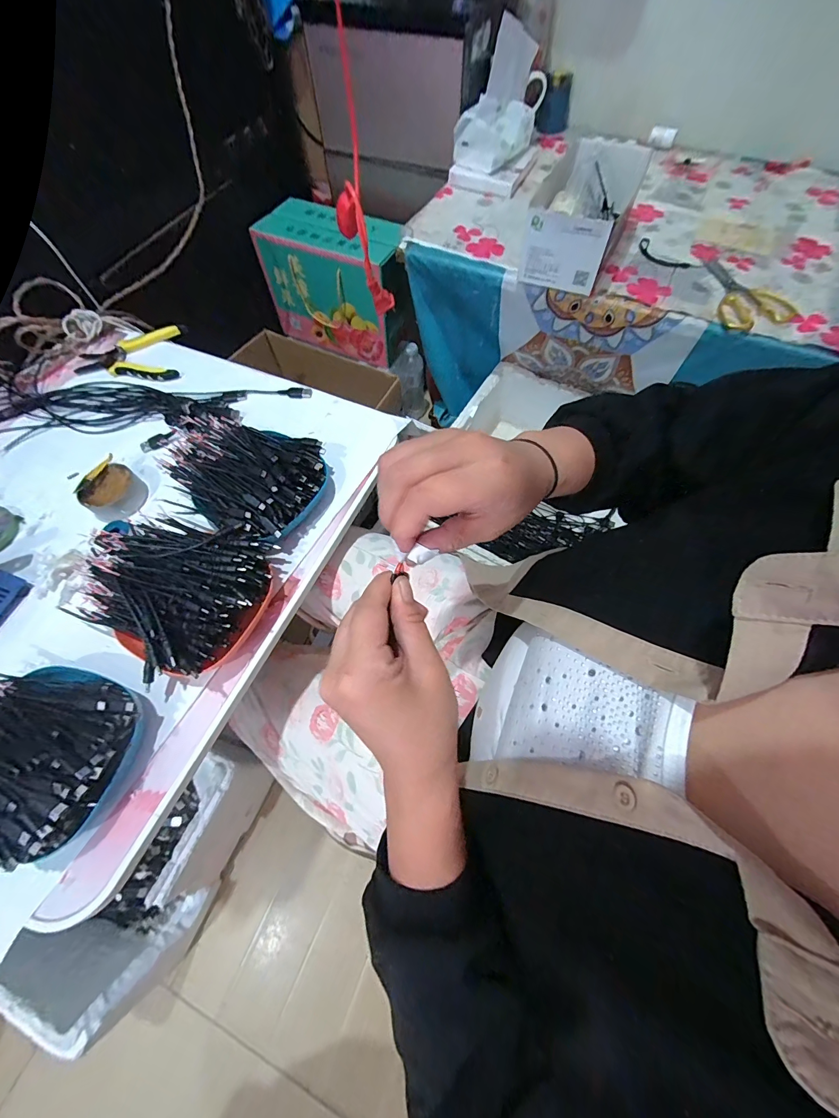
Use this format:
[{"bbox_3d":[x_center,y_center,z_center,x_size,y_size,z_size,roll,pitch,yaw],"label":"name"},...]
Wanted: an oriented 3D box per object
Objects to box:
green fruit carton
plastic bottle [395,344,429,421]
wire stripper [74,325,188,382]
[{"bbox_3d":[-0.195,-0.664,0.940,0.330,0.250,0.150,24,67,11],"label":"green fruit carton"},{"bbox_3d":[-0.017,-0.499,1.109,0.070,0.200,0.061,-41,71,-17],"label":"plastic bottle"},{"bbox_3d":[-0.440,-0.307,0.579,0.157,0.012,0.110,-7,65,-3],"label":"wire stripper"}]

